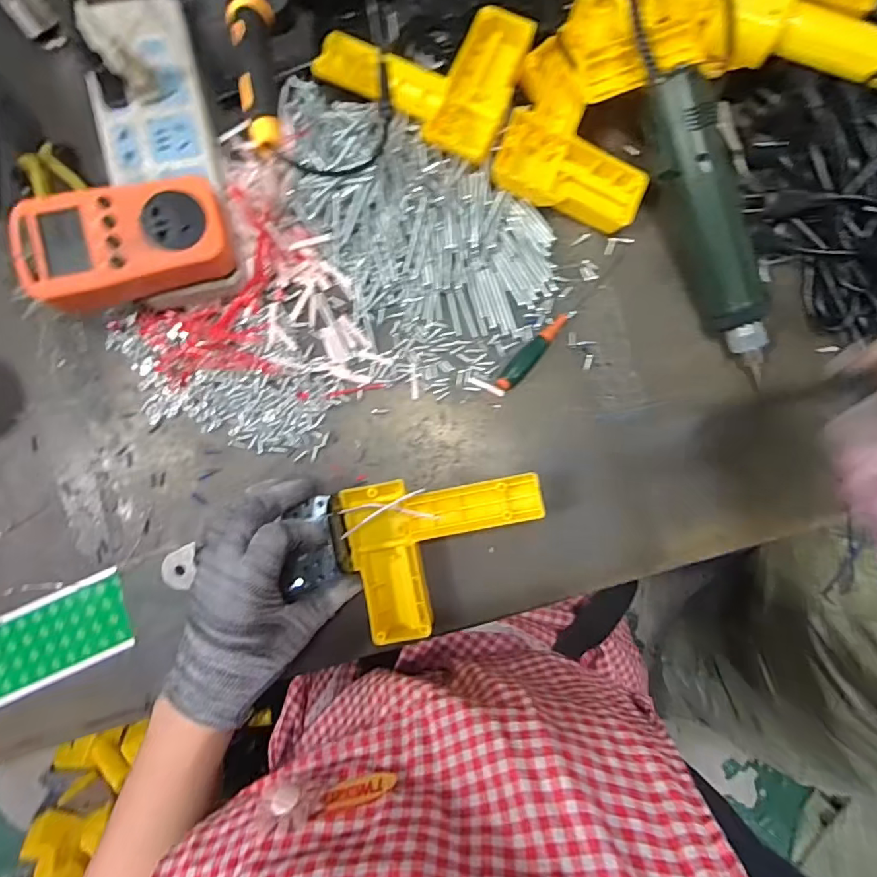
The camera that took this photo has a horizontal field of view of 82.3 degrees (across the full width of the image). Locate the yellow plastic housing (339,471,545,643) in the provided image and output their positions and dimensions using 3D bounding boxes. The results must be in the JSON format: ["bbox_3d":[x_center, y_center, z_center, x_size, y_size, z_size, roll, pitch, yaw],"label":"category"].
[{"bbox_3d":[0.007,0.084,0.380,0.143,0.035,0.114,-11,93,-1],"label":"yellow plastic housing"}]

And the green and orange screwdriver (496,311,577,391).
[{"bbox_3d":[0.078,-0.072,0.400,0.018,0.011,0.084,39,86,0],"label":"green and orange screwdriver"}]

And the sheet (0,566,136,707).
[{"bbox_3d":[-0.318,0.162,0.382,0.168,0.007,0.062,-25,87,-1],"label":"sheet"}]

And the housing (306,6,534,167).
[{"bbox_3d":[-0.010,-0.292,0.389,0.145,0.028,0.110,24,87,-1],"label":"housing"}]

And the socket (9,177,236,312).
[{"bbox_3d":[-0.207,-0.130,0.340,0.126,0.035,0.075,-14,88,-3],"label":"socket"}]

